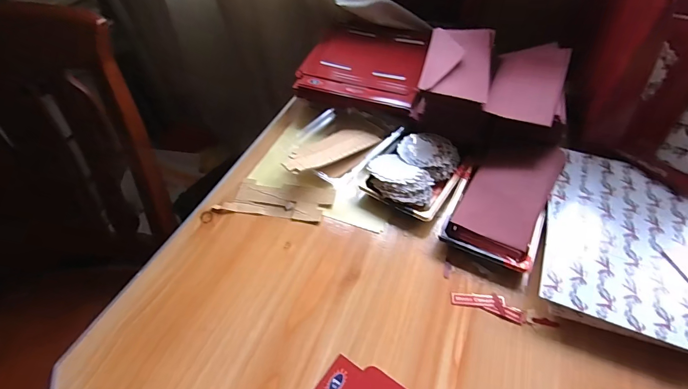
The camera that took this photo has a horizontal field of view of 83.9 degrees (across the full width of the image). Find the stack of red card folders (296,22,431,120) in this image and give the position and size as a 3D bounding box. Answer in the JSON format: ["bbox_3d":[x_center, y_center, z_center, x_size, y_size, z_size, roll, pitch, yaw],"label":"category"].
[{"bbox_3d":[0.042,-0.238,0.702,0.207,0.024,0.232,12,50,14],"label":"stack of red card folders"}]

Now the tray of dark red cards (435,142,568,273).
[{"bbox_3d":[0.213,0.004,0.515,0.112,0.034,0.193,22,52,21],"label":"tray of dark red cards"}]

